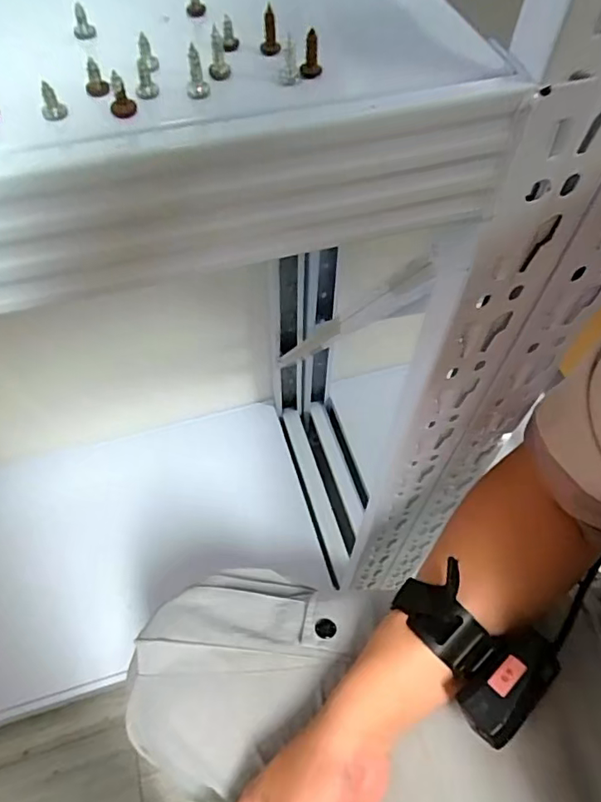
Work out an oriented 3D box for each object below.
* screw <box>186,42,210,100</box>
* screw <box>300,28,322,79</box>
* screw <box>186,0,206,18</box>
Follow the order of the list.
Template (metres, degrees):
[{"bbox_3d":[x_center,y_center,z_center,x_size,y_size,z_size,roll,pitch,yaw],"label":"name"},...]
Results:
[{"bbox_3d":[-0.030,-0.096,0.157,0.007,0.014,0.005,-8,58,-7],"label":"screw"},{"bbox_3d":[0.003,-0.107,0.164,0.006,0.012,0.008,4,58,1],"label":"screw"},{"bbox_3d":[-0.037,-0.139,0.187,0.007,0.010,0.005,-11,59,-8],"label":"screw"}]

